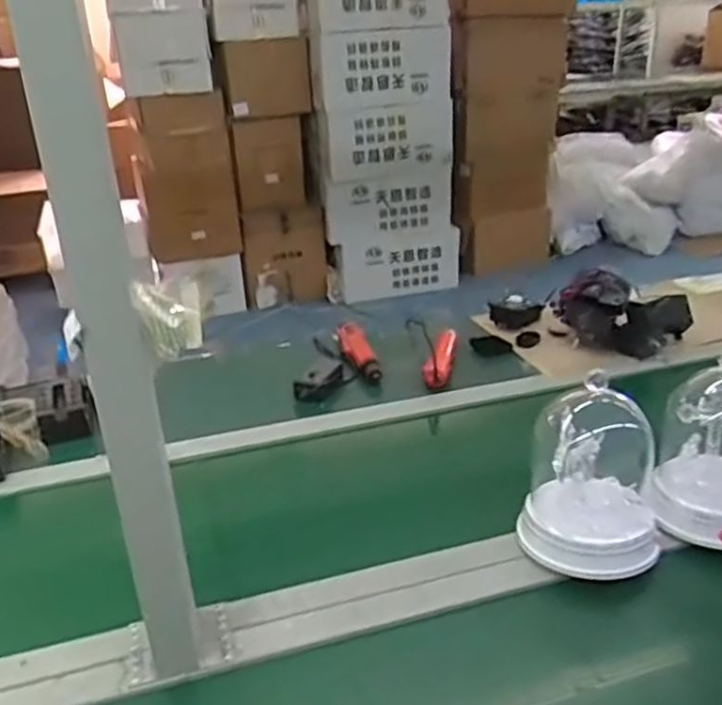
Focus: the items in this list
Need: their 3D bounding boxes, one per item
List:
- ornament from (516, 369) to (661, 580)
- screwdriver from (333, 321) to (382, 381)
[{"bbox_3d":[0.259,0.136,0.784,0.148,0.176,0.132,7,27,18],"label":"ornament"},{"bbox_3d":[-0.007,0.003,1.299,0.051,0.049,0.219,-9,26,-13],"label":"screwdriver"}]

